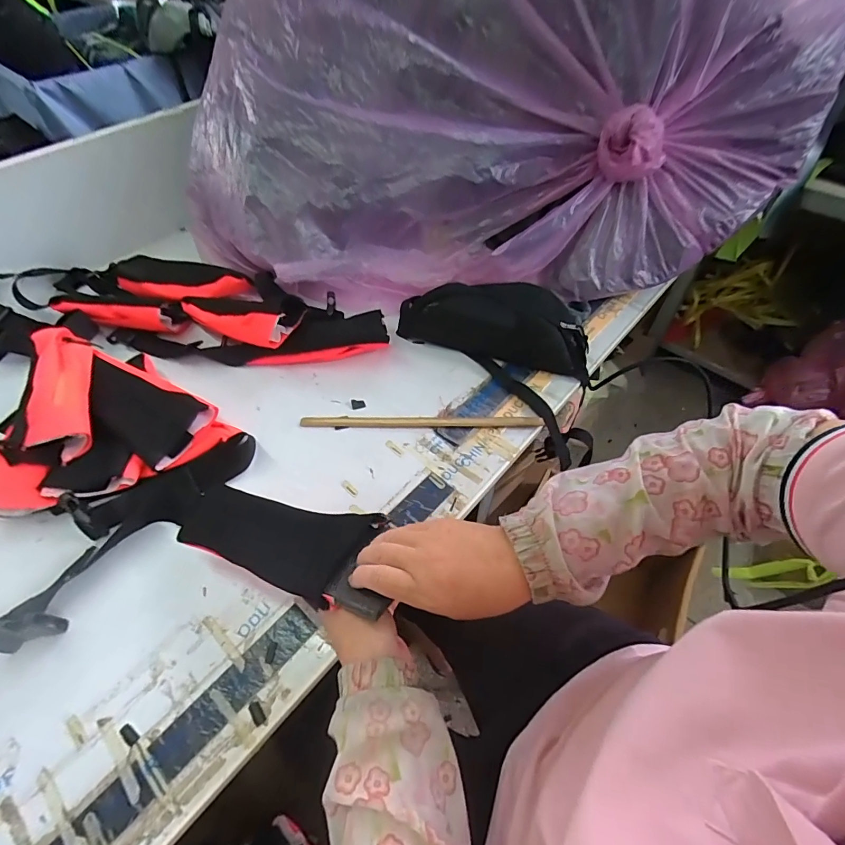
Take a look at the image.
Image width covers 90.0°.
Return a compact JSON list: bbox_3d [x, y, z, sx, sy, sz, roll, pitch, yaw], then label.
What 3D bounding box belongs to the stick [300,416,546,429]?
[{"bbox_3d":[-0.004,-0.001,0.598,0.336,0.009,0.019,1,55,3],"label":"stick"}]

